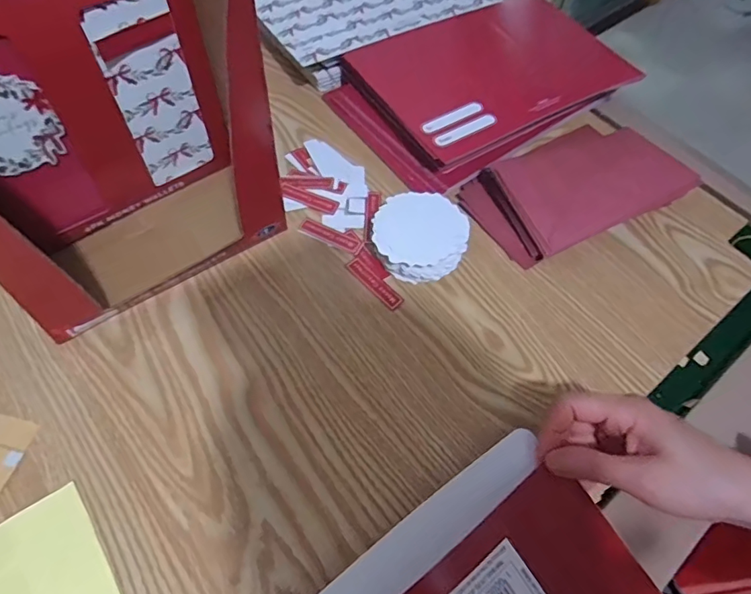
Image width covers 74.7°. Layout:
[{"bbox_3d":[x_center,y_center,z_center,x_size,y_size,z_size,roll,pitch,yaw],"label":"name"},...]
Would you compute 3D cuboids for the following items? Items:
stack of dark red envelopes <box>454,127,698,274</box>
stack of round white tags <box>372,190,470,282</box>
[{"bbox_3d":[0.188,-0.104,0.459,0.190,0.035,0.125,-28,66,-19],"label":"stack of dark red envelopes"},{"bbox_3d":[0.037,-0.051,0.424,0.079,0.032,0.076,4,60,-2],"label":"stack of round white tags"}]

